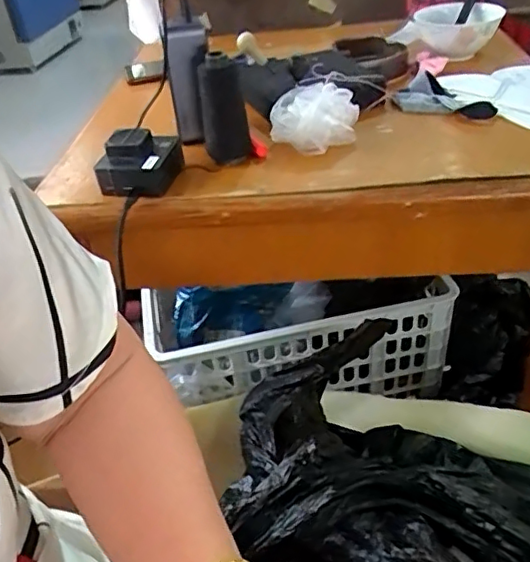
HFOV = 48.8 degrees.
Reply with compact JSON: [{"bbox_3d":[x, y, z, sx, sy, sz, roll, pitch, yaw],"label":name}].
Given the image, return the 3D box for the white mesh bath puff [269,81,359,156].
[{"bbox_3d":[0.054,-0.180,0.647,0.093,0.051,0.080,0,38,8],"label":"white mesh bath puff"}]

